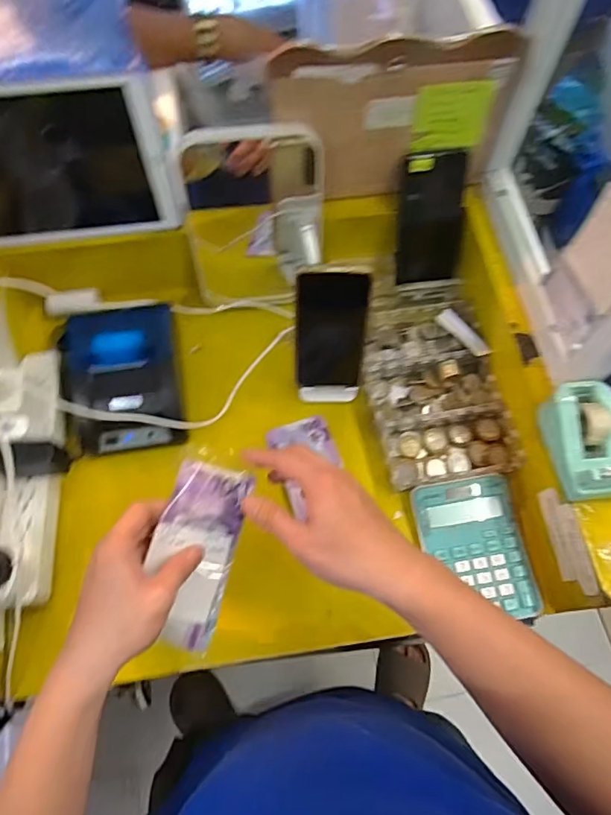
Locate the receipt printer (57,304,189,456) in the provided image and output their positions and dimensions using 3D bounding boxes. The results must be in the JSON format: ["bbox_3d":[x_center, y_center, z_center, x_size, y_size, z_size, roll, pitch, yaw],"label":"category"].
[{"bbox_3d":[-0.198,-0.030,0.590,0.120,0.059,0.148,-9,68,-5],"label":"receipt printer"}]

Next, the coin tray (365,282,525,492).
[{"bbox_3d":[0.143,-0.037,0.624,0.142,0.036,0.253,-7,67,-4],"label":"coin tray"}]

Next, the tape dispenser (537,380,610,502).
[{"bbox_3d":[0.254,0.031,0.485,0.058,0.042,0.104,-7,67,-4],"label":"tape dispenser"}]

